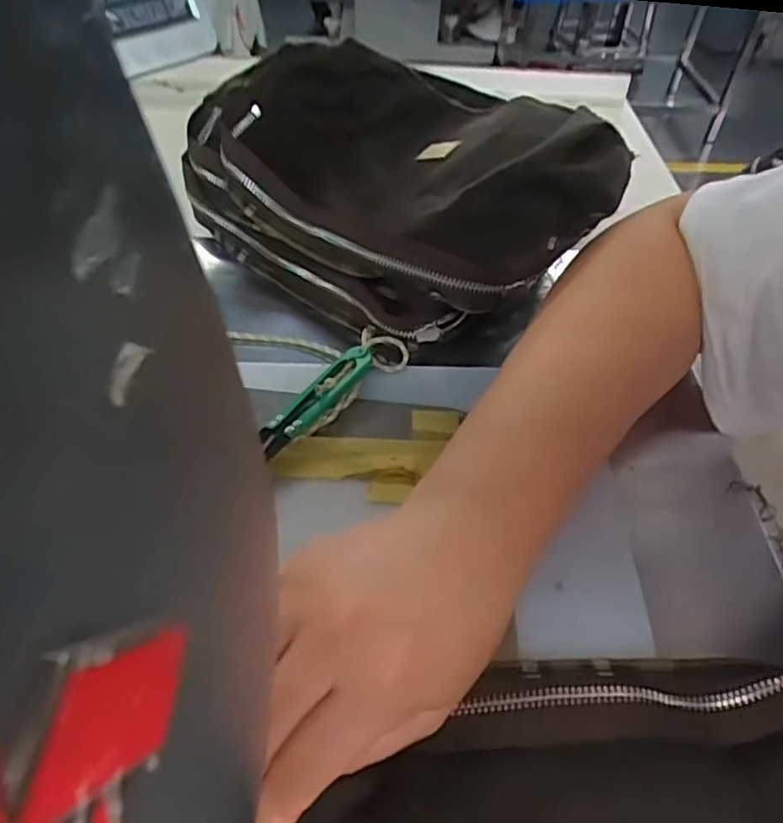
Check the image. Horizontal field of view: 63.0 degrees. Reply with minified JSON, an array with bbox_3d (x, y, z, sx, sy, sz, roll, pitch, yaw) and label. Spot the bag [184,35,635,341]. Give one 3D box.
[{"bbox_3d":[-0.003,-0.152,0.416,0.277,0.088,0.169,33,54,24],"label":"bag"}]

